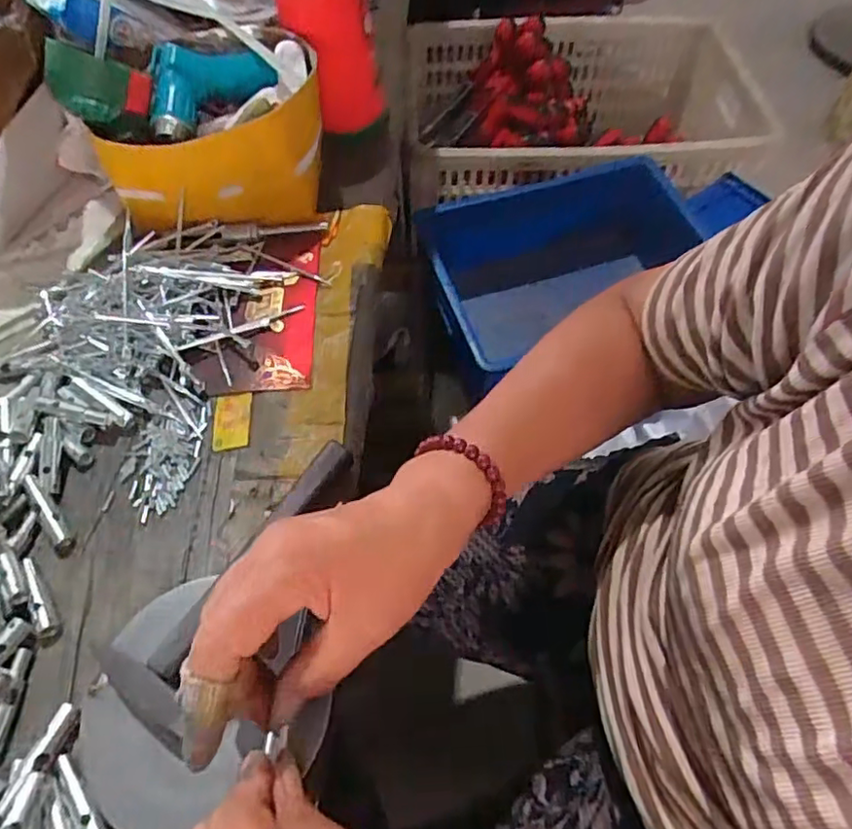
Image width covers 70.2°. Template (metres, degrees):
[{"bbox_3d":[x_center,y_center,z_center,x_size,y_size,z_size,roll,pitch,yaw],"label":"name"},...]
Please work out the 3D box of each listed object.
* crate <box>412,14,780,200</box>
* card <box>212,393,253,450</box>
[{"bbox_3d":[0.302,-0.583,1.224,0.672,0.264,0.611,1,58,0],"label":"crate"},{"bbox_3d":[-0.132,0.004,0.414,0.026,0.004,0.044,-9,55,-1],"label":"card"}]

